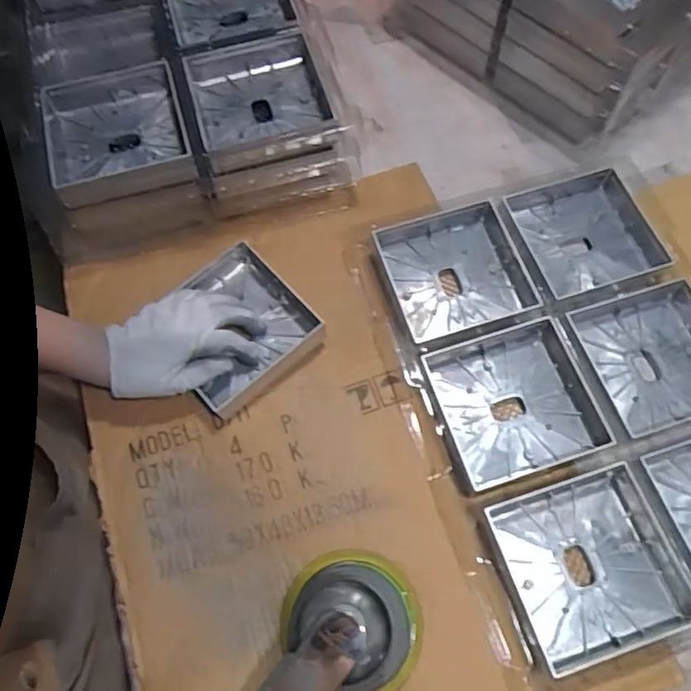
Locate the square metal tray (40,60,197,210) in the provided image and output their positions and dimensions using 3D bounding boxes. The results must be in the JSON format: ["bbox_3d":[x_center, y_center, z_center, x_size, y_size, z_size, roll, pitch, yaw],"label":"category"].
[{"bbox_3d":[-0.237,-0.212,0.613,0.143,0.042,0.155,-17,67,-7],"label":"square metal tray"}]

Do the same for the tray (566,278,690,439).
[{"bbox_3d":[0.304,0.008,0.576,0.129,0.029,0.132,-16,67,-7],"label":"tray"}]

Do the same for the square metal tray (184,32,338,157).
[{"bbox_3d":[-0.090,-0.251,0.625,0.137,0.039,0.145,-15,67,-6],"label":"square metal tray"}]

